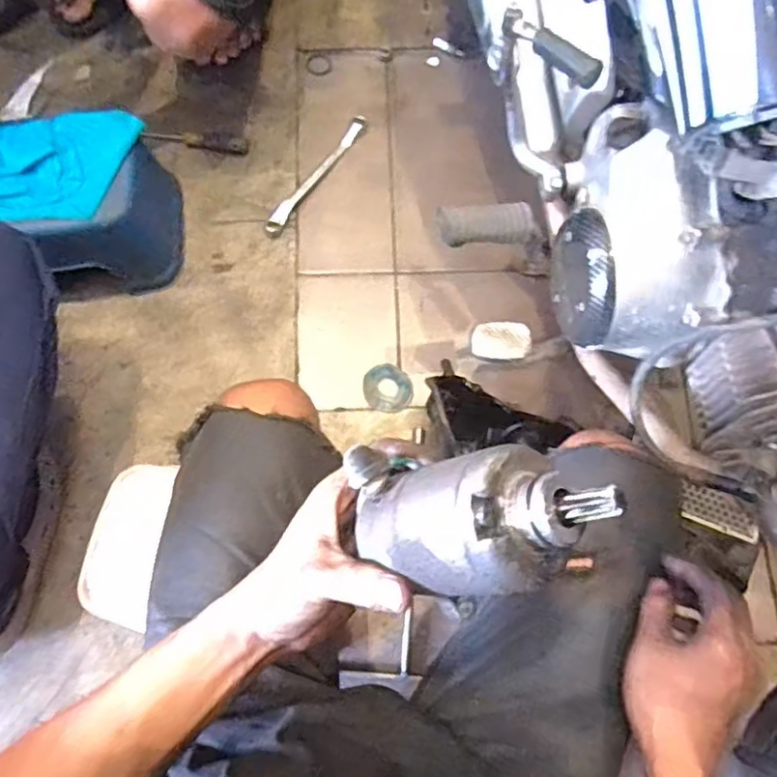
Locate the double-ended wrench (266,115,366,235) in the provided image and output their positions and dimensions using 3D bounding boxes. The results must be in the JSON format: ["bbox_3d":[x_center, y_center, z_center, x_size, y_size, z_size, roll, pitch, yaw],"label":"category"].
[{"bbox_3d":[-0.111,-0.331,0.962,0.029,0.016,0.243,32,76,8],"label":"double-ended wrench"}]

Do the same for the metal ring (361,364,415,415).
[{"bbox_3d":[0.000,-0.001,0.879,0.068,0.015,0.073,0,74,-1],"label":"metal ring"}]

